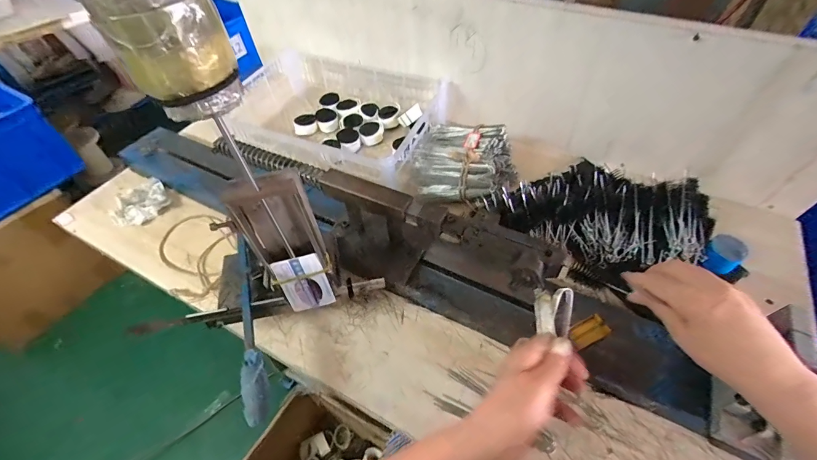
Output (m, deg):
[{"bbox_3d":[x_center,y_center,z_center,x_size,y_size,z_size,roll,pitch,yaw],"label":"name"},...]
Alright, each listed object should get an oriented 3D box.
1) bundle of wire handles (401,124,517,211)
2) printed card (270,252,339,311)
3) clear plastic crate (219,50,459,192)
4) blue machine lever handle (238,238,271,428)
[{"bbox_3d":[0.101,-0.125,0.681,0.194,0.079,0.170,19,54,16],"label":"bundle of wire handles"},{"bbox_3d":[-0.127,0.066,0.446,0.055,0.083,0.004,-14,37,-3],"label":"printed card"},{"bbox_3d":[-0.161,-0.240,0.780,0.425,0.116,0.304,20,54,17],"label":"clear plastic crate"},{"bbox_3d":[-0.203,0.107,0.471,0.028,0.020,0.269,-15,52,-10],"label":"blue machine lever handle"}]

